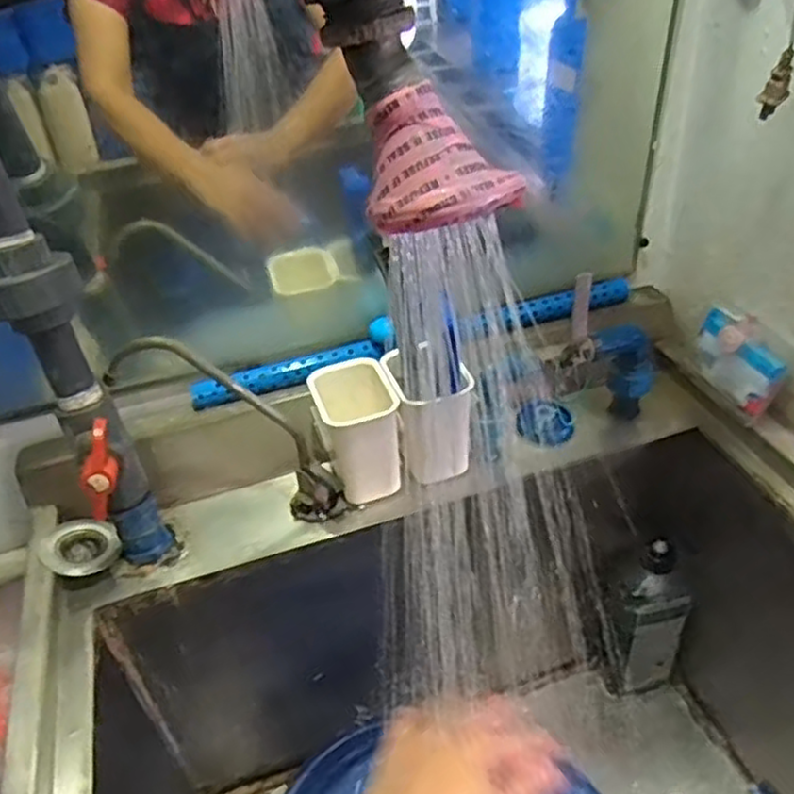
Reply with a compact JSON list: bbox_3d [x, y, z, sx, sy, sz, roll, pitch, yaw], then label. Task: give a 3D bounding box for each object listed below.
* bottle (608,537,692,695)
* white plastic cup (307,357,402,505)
[{"bbox_3d":[0.294,0.269,0.853,0.075,0.227,0.063,19,44,29],"label":"bottle"},{"bbox_3d":[-0.037,0.032,0.696,0.069,0.112,0.075,-14,39,-10],"label":"white plastic cup"}]

